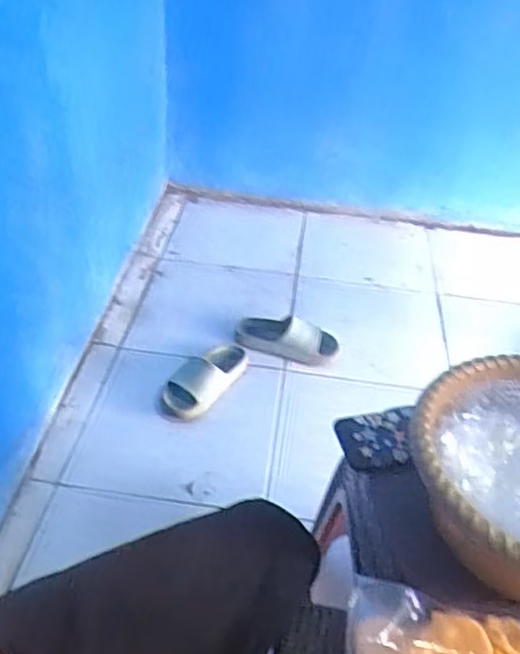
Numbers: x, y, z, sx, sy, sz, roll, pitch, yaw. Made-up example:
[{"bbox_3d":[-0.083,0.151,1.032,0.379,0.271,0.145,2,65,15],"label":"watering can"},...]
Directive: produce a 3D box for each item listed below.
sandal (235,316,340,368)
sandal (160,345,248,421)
[{"bbox_3d":[0.064,0.030,1.525,0.254,0.063,0.108,13,41,8],"label":"sandal"},{"bbox_3d":[-0.117,0.105,1.397,0.114,0.082,0.246,28,46,24],"label":"sandal"}]

